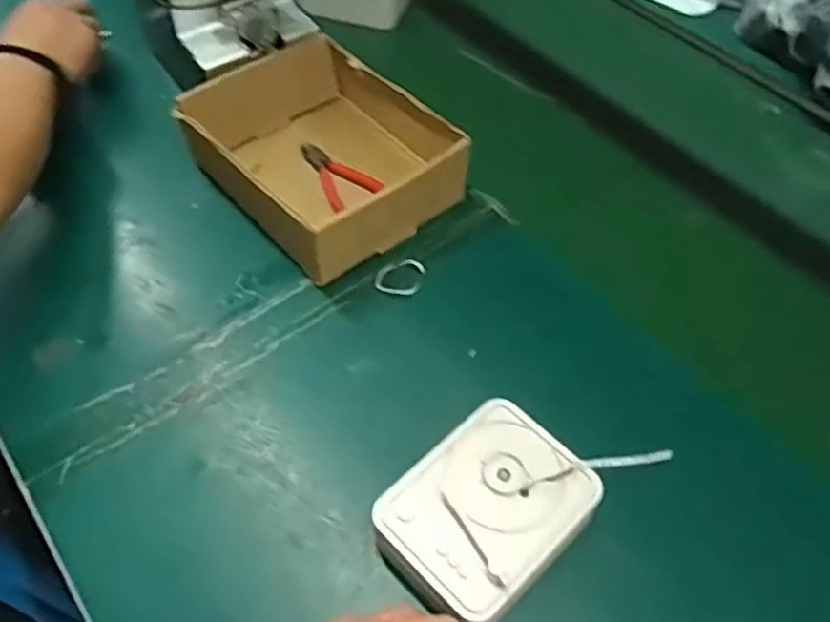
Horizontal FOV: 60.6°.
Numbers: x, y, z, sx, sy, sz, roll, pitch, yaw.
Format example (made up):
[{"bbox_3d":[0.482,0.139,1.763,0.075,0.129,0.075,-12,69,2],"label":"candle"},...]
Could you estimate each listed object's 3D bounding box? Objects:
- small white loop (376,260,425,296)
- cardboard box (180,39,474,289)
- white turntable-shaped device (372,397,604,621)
[{"bbox_3d":[-0.012,-0.031,0.609,0.038,0.010,0.035,14,53,8],"label":"small white loop"},{"bbox_3d":[-0.083,-0.144,0.653,0.181,0.079,0.218,-37,62,-27],"label":"cardboard box"},{"bbox_3d":[0.045,0.135,0.464,0.129,0.055,0.101,-37,62,-26],"label":"white turntable-shaped device"}]

